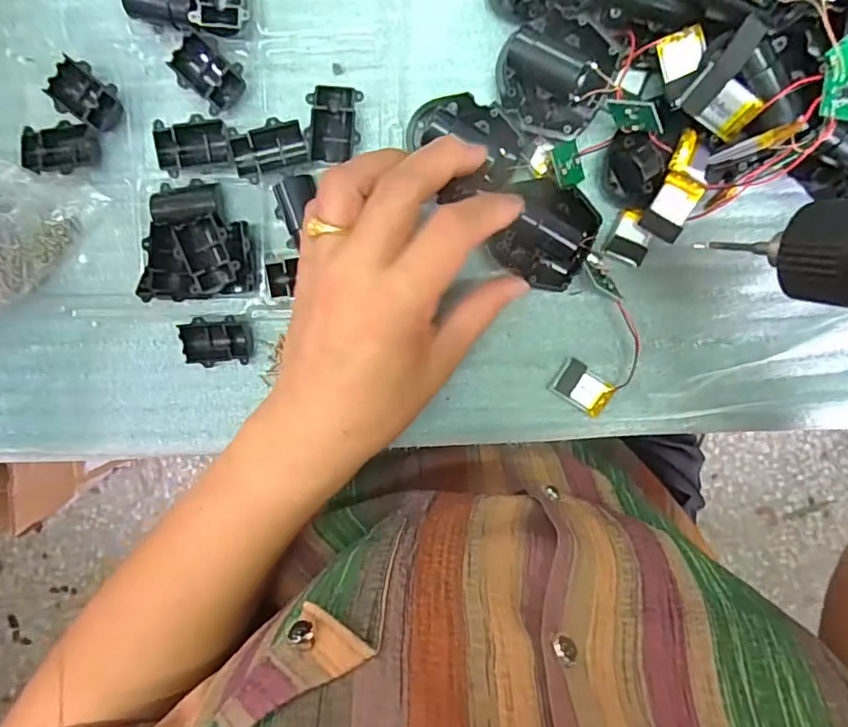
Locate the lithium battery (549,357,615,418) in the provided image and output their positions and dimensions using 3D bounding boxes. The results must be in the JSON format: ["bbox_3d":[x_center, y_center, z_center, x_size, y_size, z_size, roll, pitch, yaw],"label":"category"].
[{"bbox_3d":[0.089,0.013,0.314,0.031,0.004,0.022,37,93,9],"label":"lithium battery"}]

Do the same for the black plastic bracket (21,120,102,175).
[{"bbox_3d":[-0.195,-0.114,0.298,0.037,0.013,0.026,-3,98,1],"label":"black plastic bracket"}]

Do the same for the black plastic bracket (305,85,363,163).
[{"bbox_3d":[-0.047,-0.125,0.296,0.027,0.016,0.037,2,98,1],"label":"black plastic bracket"}]

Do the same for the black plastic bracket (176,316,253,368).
[{"bbox_3d":[-0.116,-0.012,0.316,0.040,0.012,0.027,-4,98,2],"label":"black plastic bracket"}]

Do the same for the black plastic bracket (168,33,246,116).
[{"bbox_3d":[-0.113,-0.150,0.292,0.037,0.010,0.026,39,97,-4],"label":"black plastic bracket"}]

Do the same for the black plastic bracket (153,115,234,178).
[{"bbox_3d":[-0.122,-0.115,0.296,0.037,0.010,0.026,-7,98,2],"label":"black plastic bracket"}]

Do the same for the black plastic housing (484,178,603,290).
[{"bbox_3d":[0.064,-0.068,0.295,0.050,0.023,0.051,0,98,1],"label":"black plastic housing"}]

